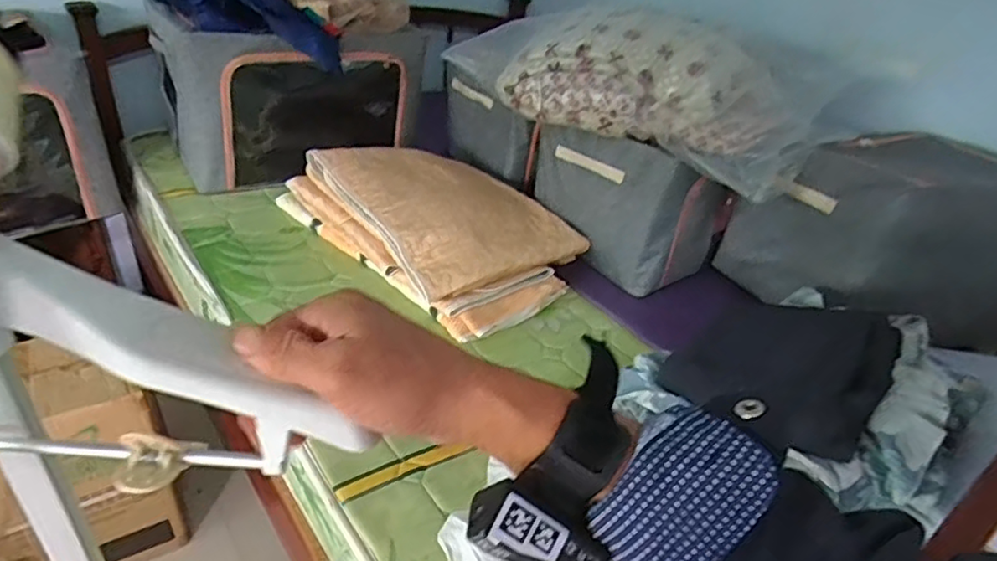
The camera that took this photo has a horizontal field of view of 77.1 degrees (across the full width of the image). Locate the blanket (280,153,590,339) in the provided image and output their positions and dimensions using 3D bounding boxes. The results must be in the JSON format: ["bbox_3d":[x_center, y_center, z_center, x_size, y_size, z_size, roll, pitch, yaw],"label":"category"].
[{"bbox_3d":[-0.134,-0.150,1.390,0.629,0.145,0.400,32,40,32],"label":"blanket"}]

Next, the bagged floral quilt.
[{"bbox_3d":[0.280,-0.424,1.298,0.778,0.204,0.317,28,38,28],"label":"bagged floral quilt"}]

